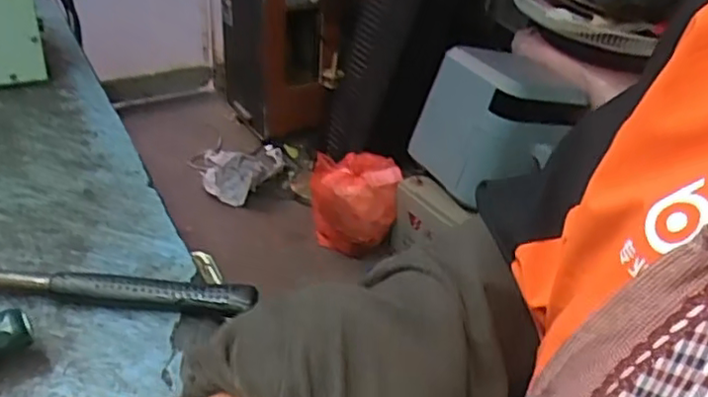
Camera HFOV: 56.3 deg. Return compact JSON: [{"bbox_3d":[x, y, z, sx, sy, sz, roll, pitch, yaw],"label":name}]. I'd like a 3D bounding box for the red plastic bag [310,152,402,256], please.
[{"bbox_3d":[0.002,-0.001,1.717,0.214,0.212,0.166,-10,38,-21],"label":"red plastic bag"}]

